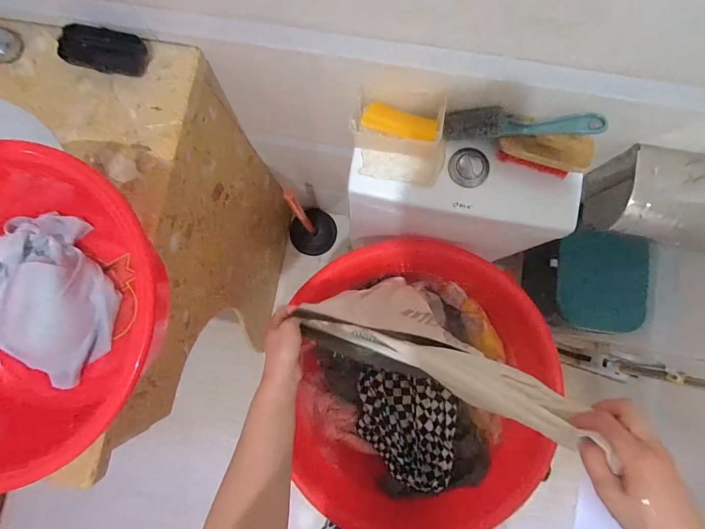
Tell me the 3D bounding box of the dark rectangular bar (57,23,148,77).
[{"bbox_3d":[-0.328,-0.283,0.465,0.109,0.022,0.049,11,85,3],"label":"dark rectangular bar"}]

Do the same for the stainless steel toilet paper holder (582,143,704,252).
[{"bbox_3d":[0.484,-0.095,0.538,0.254,0.096,0.119,9,85,3],"label":"stainless steel toilet paper holder"}]

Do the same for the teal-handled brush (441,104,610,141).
[{"bbox_3d":[0.225,-0.189,0.475,0.193,0.029,0.034,7,84,16],"label":"teal-handled brush"}]

